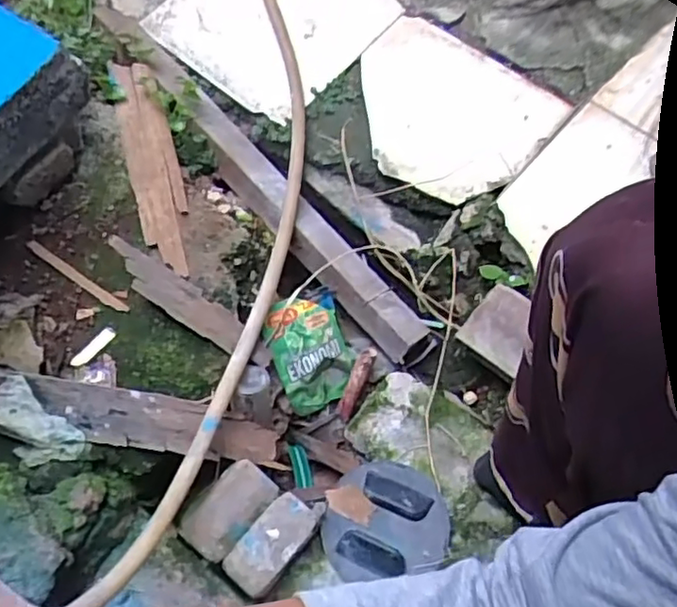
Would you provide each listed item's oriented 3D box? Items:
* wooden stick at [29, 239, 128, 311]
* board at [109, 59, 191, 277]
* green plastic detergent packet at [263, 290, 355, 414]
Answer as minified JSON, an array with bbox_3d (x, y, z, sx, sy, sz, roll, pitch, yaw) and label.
[{"bbox_3d":[-0.312,-0.033,0.760,0.150,0.013,0.013,32,68,12],"label":"wooden stick"},{"bbox_3d":[-0.239,-0.182,0.821,0.061,0.021,0.315,-14,66,-9],"label":"board"},{"bbox_3d":[-0.032,0.062,0.813,0.096,0.024,0.148,-23,108,-15],"label":"green plastic detergent packet"}]

